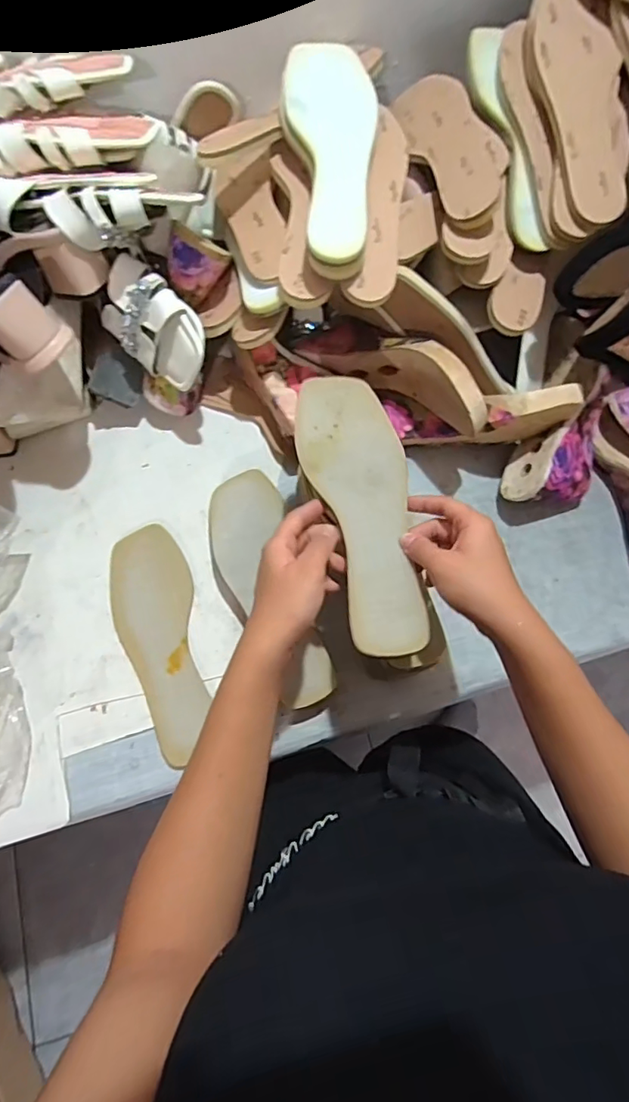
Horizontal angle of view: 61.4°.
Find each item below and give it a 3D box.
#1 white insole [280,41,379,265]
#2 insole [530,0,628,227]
[{"bbox_3d":[0.010,-0.358,0.476,0.085,0.015,0.230,3,77,2],"label":"white insole"},{"bbox_3d":[0.261,-0.424,0.502,0.080,0.026,0.227,-10,88,-5],"label":"insole"}]

